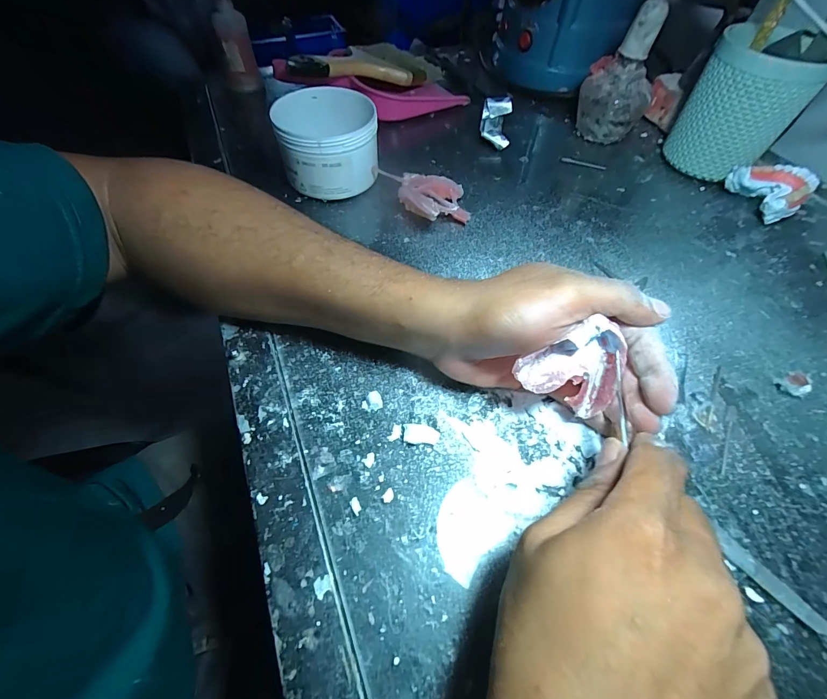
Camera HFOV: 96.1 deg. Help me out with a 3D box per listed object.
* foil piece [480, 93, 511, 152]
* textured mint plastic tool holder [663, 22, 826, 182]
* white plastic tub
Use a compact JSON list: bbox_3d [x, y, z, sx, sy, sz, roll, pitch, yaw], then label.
[{"bbox_3d":[0.095,-0.256,0.428,0.035,0.024,0.067,2,69,-1],"label":"foil piece"},{"bbox_3d":[0.321,-0.239,0.371,0.092,0.115,0.083,35,62,19],"label":"textured mint plastic tool holder"},{"bbox_3d":[-0.080,-0.195,0.350,0.085,0.069,0.091,1,57,-2],"label":"white plastic tub"}]

